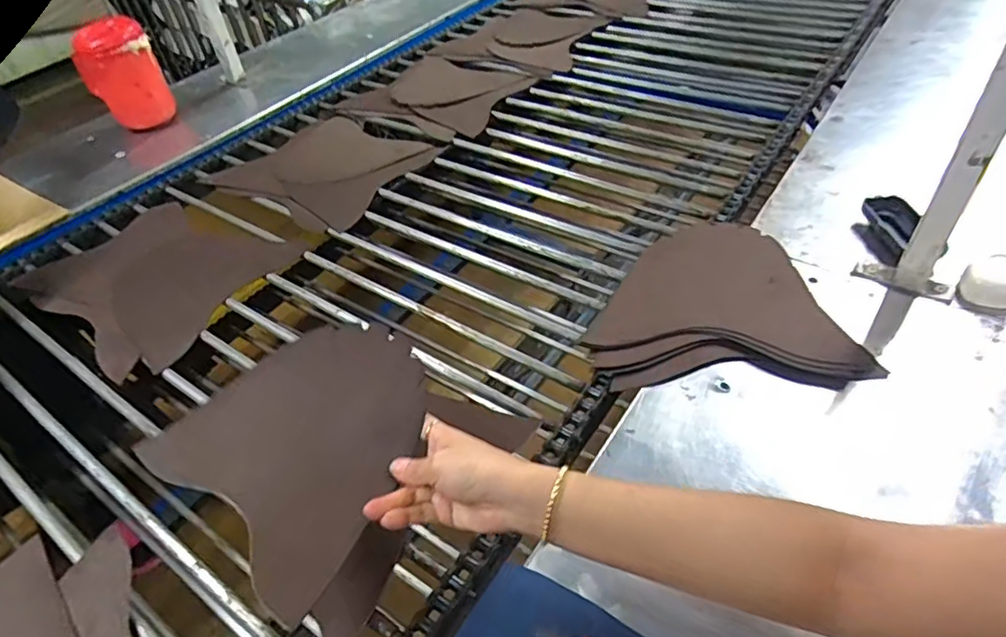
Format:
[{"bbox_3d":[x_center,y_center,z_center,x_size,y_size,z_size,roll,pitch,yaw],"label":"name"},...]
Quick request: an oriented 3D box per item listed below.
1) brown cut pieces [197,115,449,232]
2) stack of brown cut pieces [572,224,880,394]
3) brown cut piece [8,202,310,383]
[{"bbox_3d":[-0.294,-0.259,0.986,0.303,0.014,0.275,21,51,25],"label":"brown cut pieces"},{"bbox_3d":[0.224,-0.020,0.646,0.257,0.031,0.226,-4,45,2],"label":"stack of brown cut pieces"},{"bbox_3d":[-0.483,-0.064,0.815,0.320,0.007,0.260,21,51,24],"label":"brown cut piece"}]

